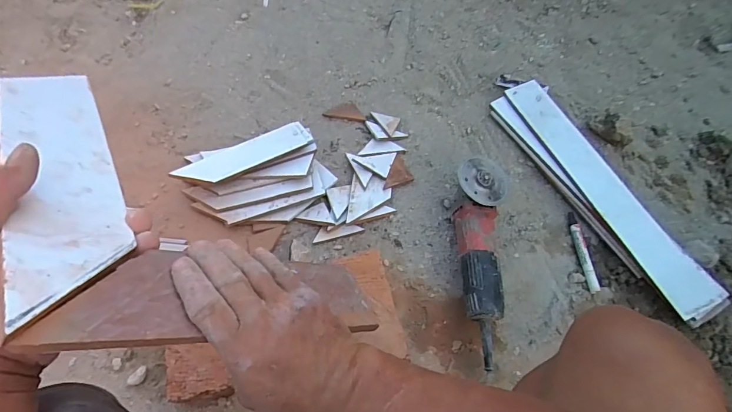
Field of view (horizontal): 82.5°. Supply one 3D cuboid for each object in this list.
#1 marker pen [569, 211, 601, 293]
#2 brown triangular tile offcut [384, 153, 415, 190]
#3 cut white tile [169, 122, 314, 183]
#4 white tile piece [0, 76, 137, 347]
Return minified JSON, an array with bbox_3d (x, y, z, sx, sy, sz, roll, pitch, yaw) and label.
[{"bbox_3d":[0.374,0.076,0.719,0.018,0.010,0.147,-2,62,-2],"label":"marker pen"},{"bbox_3d":[0.069,-0.064,0.796,0.046,0.011,0.087,18,63,8],"label":"brown triangular tile offcut"},{"bbox_3d":[-0.220,-0.093,0.754,0.240,0.012,0.089,-25,46,-11],"label":"cut white tile"},{"bbox_3d":[-0.220,-0.031,0.304,0.005,0.071,0.282,-51,54,18],"label":"white tile piece"}]

